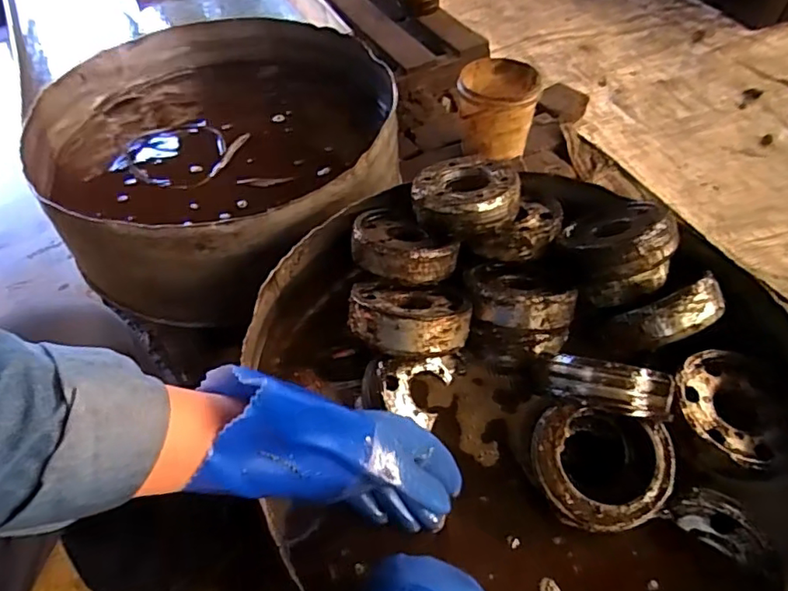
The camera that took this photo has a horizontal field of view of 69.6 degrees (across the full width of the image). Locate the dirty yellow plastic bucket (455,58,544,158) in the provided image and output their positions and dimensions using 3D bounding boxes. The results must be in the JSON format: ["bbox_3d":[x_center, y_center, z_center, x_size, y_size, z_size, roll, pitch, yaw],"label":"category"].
[{"bbox_3d":[0.200,-0.365,1.116,0.148,0.128,0.156,-1,51,1],"label":"dirty yellow plastic bucket"}]

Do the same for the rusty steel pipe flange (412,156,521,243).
[{"bbox_3d":[0.080,-0.118,0.654,0.117,0.050,0.116,-1,51,1],"label":"rusty steel pipe flange"}]

